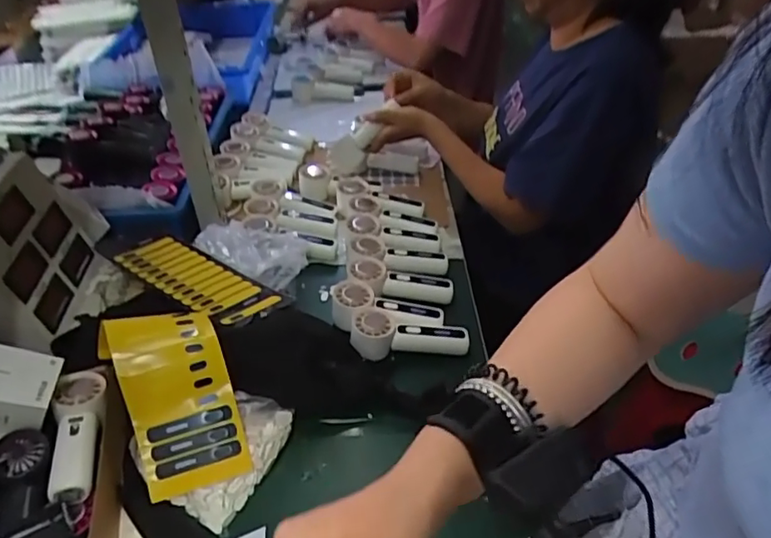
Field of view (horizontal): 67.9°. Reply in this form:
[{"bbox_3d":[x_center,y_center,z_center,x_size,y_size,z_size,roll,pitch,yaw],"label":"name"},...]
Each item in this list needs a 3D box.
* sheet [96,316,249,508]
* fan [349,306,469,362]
[{"bbox_3d":[-0.230,0.140,0.638,0.114,0.051,0.198,-16,86,-14],"label":"sheet"},{"bbox_3d":[0.032,0.085,0.771,0.157,0.041,0.067,-1,39,-1],"label":"fan"}]

